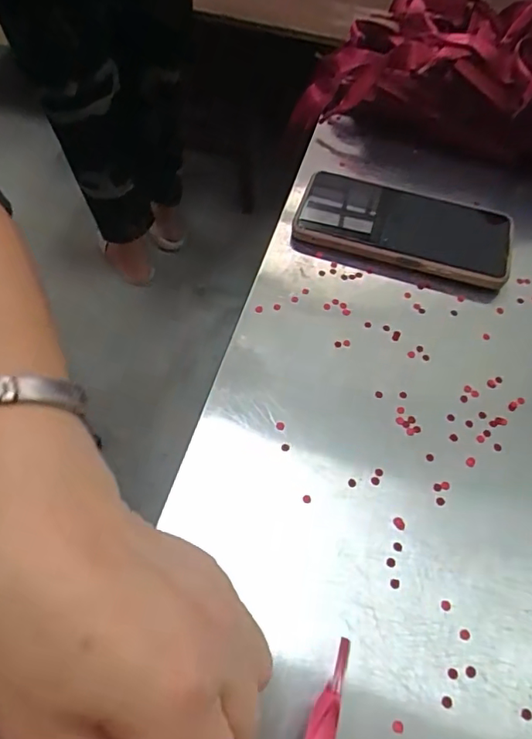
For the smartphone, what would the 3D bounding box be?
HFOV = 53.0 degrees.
[{"bbox_3d":[0.110,-0.113,0.424,0.166,0.017,0.090,14,58,4],"label":"smartphone"}]

